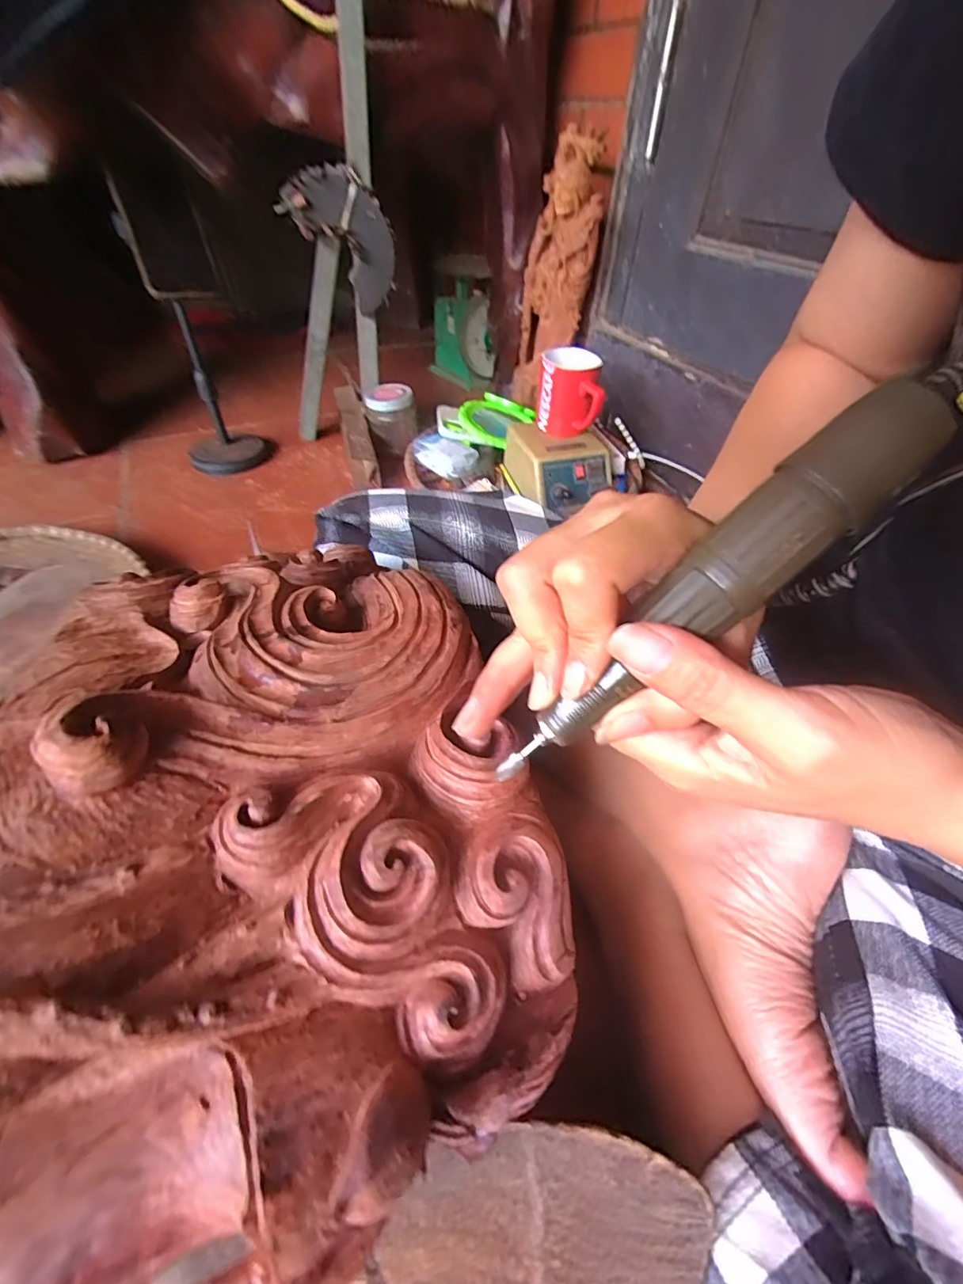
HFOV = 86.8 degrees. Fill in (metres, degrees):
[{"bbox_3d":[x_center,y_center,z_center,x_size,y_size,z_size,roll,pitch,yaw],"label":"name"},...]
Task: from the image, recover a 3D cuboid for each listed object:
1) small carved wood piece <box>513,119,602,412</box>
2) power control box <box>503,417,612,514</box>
[{"bbox_3d":[0.115,-0.546,0.783,0.102,0.323,0.074,7,45,3],"label":"small carved wood piece"},{"bbox_3d":[0.099,-0.252,0.717,0.123,0.063,0.145,-18,49,-20],"label":"power control box"}]

